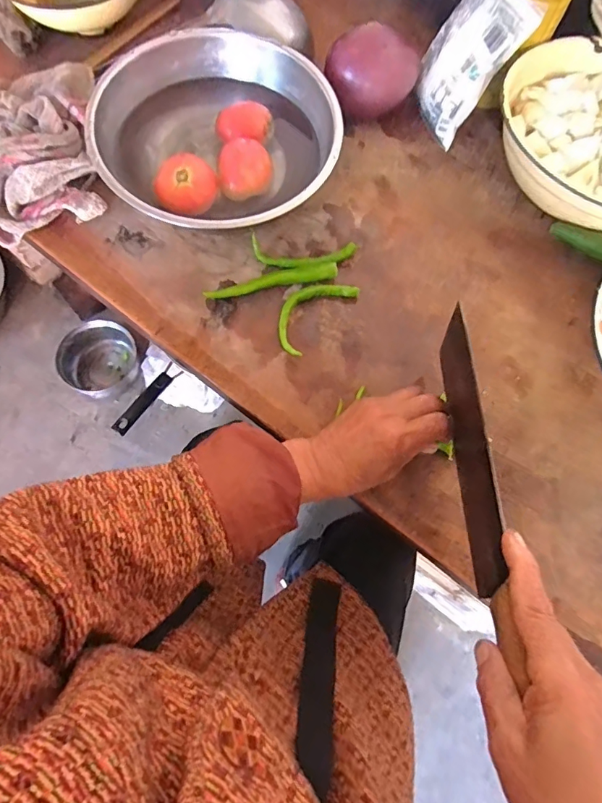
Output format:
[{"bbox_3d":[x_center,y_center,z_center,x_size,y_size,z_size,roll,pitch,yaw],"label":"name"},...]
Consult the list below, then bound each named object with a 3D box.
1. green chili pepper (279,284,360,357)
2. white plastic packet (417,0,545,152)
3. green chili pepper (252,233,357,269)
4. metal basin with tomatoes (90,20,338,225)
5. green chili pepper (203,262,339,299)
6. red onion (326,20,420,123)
[{"bbox_3d":[0.009,-0.091,0.470,0.048,0.015,0.099,39,70,10],"label":"green chili pepper"},{"bbox_3d":[0.173,-0.363,0.496,0.024,0.138,0.096,-8,68,-35],"label":"white plastic packet"},{"bbox_3d":[0.002,-0.152,0.489,0.107,0.016,0.037,6,68,-3],"label":"green chili pepper"},{"bbox_3d":[-0.085,-0.271,0.490,0.238,0.083,0.229,2,69,-5],"label":"metal basin with tomatoes"},{"bbox_3d":[-0.029,-0.123,0.479,0.132,0.013,0.016,-9,70,-9],"label":"green chili pepper"},{"bbox_3d":[0.078,-0.357,0.522,0.077,0.078,0.075,-35,76,-12],"label":"red onion"}]

